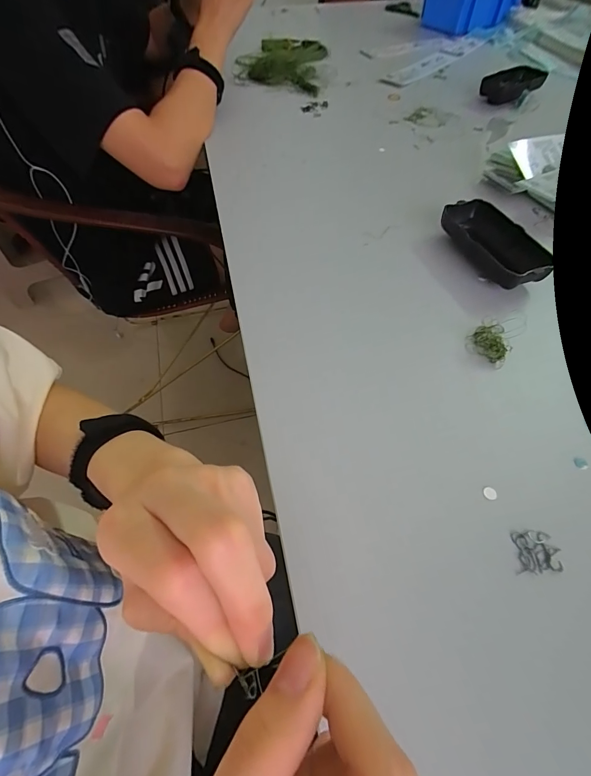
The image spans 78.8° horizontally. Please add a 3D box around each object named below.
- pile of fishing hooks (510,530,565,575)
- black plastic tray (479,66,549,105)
[{"bbox_3d":[0.137,0.094,0.205,0.024,0.004,0.023,0,57,0],"label":"pile of fishing hooks"},{"bbox_3d":[0.329,-0.460,0.548,0.101,0.026,0.050,-32,62,-19],"label":"black plastic tray"}]

